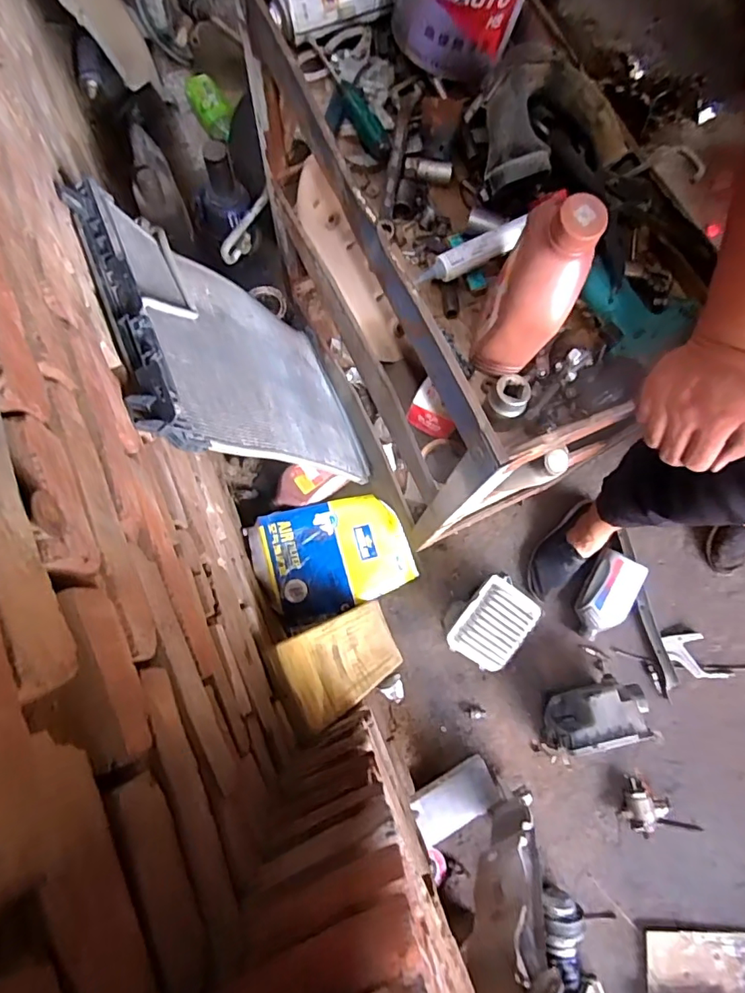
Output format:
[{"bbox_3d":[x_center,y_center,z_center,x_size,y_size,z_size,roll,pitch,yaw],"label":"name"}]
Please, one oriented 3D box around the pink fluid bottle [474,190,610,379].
[{"bbox_3d":[0.157,-0.199,0.503,0.066,0.202,0.087,19,77,3],"label":"pink fluid bottle"}]

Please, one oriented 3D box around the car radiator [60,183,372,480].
[{"bbox_3d":[-0.226,-0.262,0.998,0.037,0.693,0.456,-29,77,19],"label":"car radiator"}]

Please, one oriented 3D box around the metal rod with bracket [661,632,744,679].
[{"bbox_3d":[0.942,0.392,1.257,0.443,0.028,0.105,2,77,-1],"label":"metal rod with bracket"}]

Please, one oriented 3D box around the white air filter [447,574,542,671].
[{"bbox_3d":[0.280,0.295,1.171,0.156,0.044,0.198,35,96,-16],"label":"white air filter"}]

